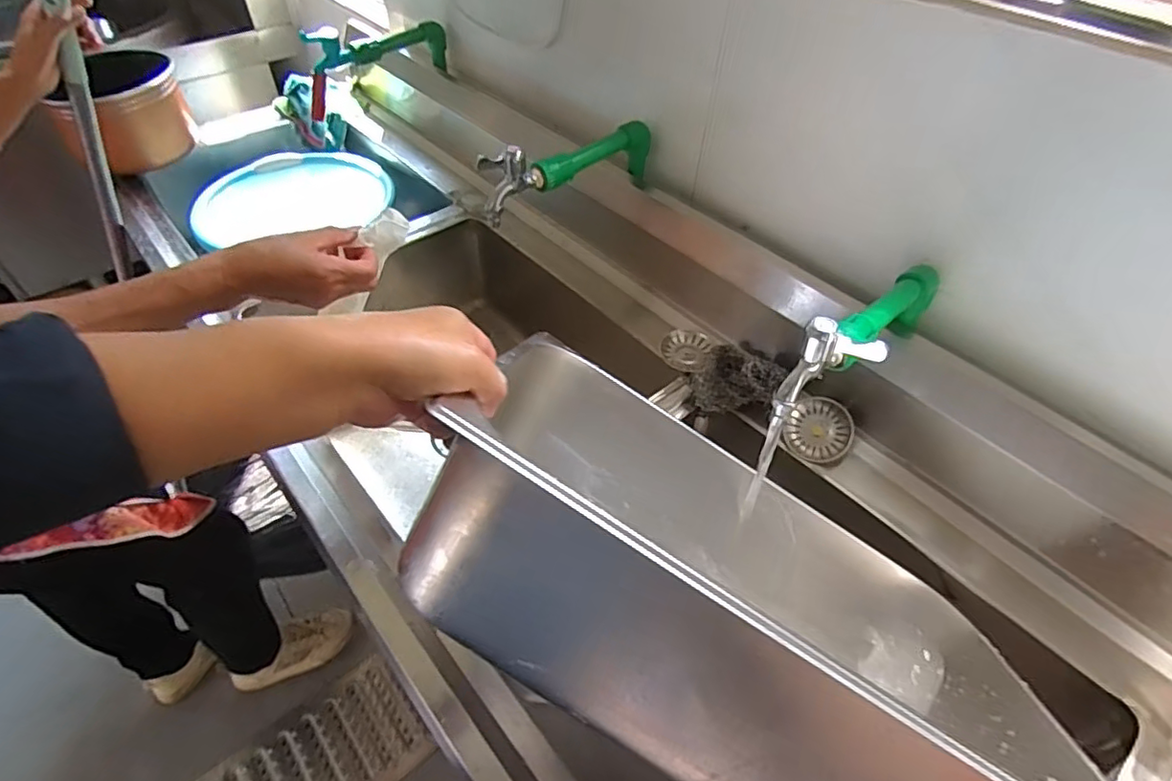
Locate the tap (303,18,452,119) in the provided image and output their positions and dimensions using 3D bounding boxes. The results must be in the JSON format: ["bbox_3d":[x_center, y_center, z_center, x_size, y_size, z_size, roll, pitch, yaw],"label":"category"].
[{"bbox_3d":[-0.357,-0.565,1.016,0.060,0.126,0.259,33,55,24],"label":"tap"}]

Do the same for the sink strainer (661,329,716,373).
[{"bbox_3d":[0.134,-0.055,0.787,0.065,0.022,0.060,1,48,-1],"label":"sink strainer"}]

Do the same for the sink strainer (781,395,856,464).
[{"bbox_3d":[0.268,0.047,0.686,0.072,0.016,0.073,-4,75,16],"label":"sink strainer"}]

